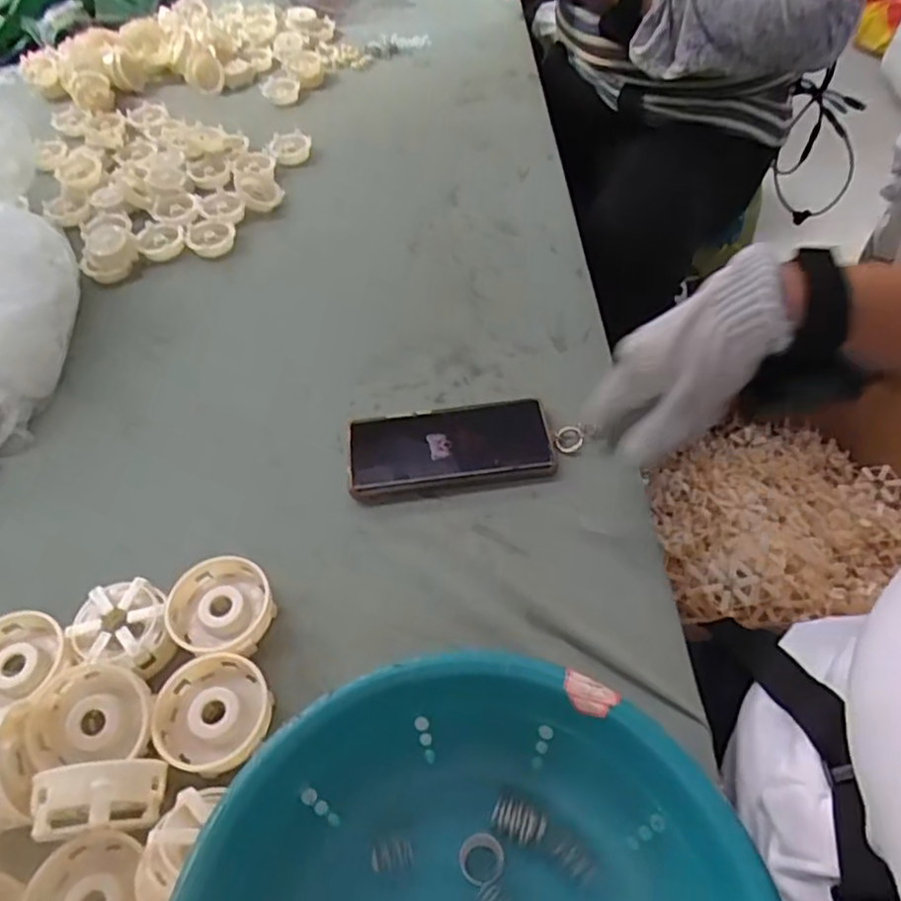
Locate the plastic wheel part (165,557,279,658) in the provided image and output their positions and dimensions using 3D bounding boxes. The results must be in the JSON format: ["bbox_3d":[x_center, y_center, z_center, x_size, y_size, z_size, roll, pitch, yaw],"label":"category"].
[{"bbox_3d":[-0.160,0.113,0.468,0.068,0.029,0.069,0,51,0],"label":"plastic wheel part"}]

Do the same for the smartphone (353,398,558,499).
[{"bbox_3d":[0.000,-0.003,0.556,0.168,0.012,0.086,-4,51,-3],"label":"smartphone"}]

